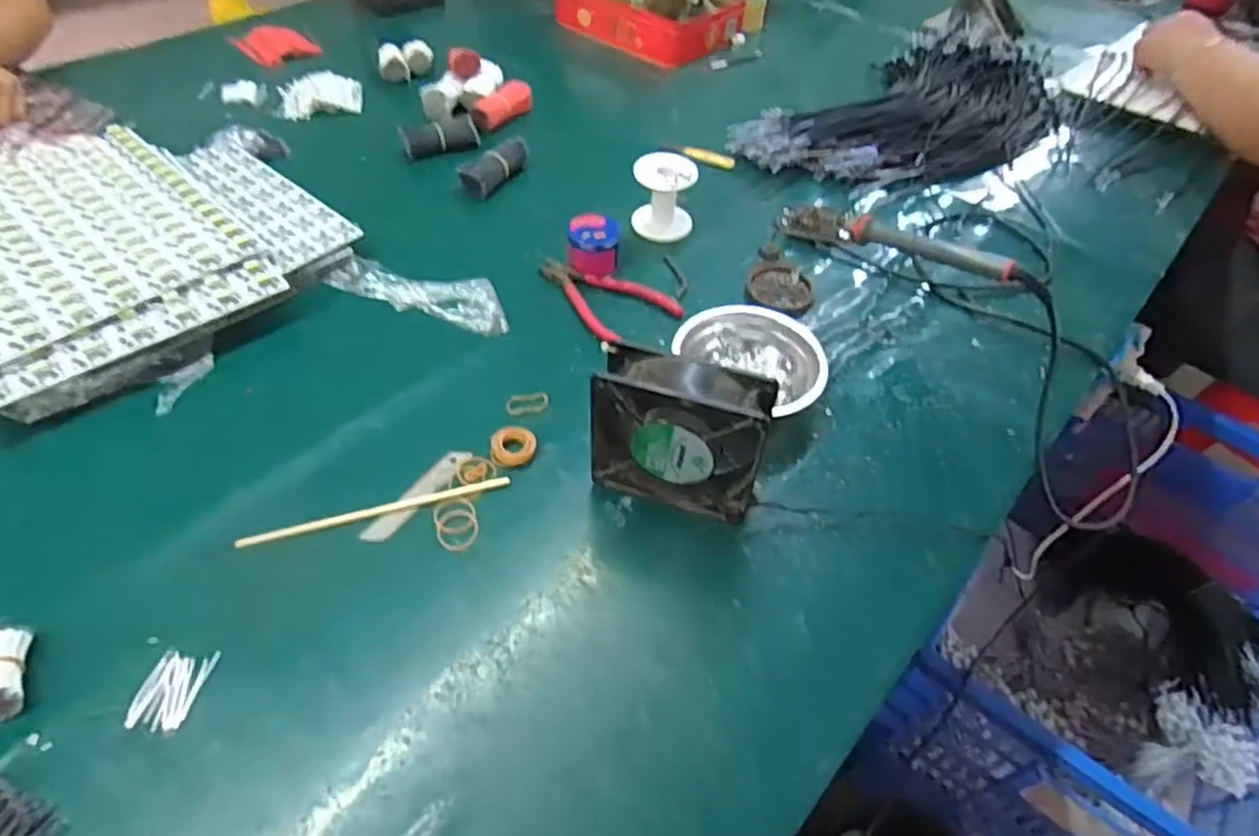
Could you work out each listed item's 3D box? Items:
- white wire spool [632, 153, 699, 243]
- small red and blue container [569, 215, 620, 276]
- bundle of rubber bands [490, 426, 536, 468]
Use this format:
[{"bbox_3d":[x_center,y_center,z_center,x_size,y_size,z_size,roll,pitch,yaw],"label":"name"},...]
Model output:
[{"bbox_3d":[0.037,-0.239,0.744,0.067,0.070,0.055,5,50,1],"label":"white wire spool"},{"bbox_3d":[-0.036,-0.173,0.696,0.051,0.043,0.053,9,50,5],"label":"small red and blue container"},{"bbox_3d":[-0.093,0.022,0.553,0.036,0.010,0.035,4,52,-7],"label":"bundle of rubber bands"}]

